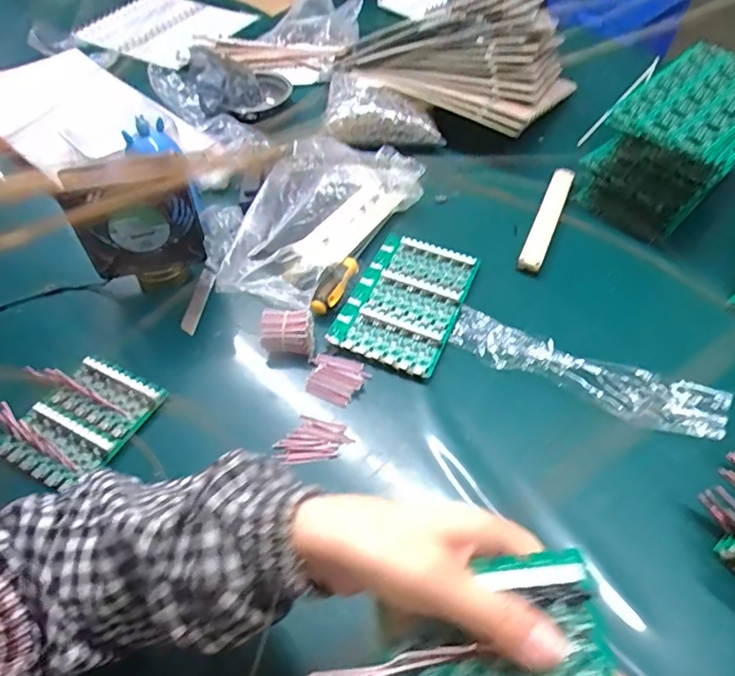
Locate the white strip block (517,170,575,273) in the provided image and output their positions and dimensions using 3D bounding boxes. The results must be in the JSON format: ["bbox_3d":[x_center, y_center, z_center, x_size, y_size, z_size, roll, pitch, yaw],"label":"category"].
[{"bbox_3d":[0.235,-0.158,0.673,0.028,0.022,0.198,20,53,16],"label":"white strip block"}]

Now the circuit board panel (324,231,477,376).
[{"bbox_3d":[0.046,-0.043,0.602,0.122,0.022,0.182,19,53,16],"label":"circuit board panel"}]

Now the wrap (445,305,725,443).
[{"bbox_3d":[0.220,0.032,0.536,0.271,0.016,0.060,21,54,17],"label":"wrap"}]

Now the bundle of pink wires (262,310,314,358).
[{"bbox_3d":[-0.086,-0.008,0.553,0.052,0.030,0.036,2,50,3],"label":"bundle of pink wires"}]

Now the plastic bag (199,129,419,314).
[{"bbox_3d":[-0.074,-0.162,0.651,0.187,0.066,0.294,29,56,23],"label":"plastic bag"}]

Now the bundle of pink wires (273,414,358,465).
[{"bbox_3d":[-0.053,0.096,0.501,0.071,0.006,0.048,-6,50,-4],"label":"bundle of pink wires"}]

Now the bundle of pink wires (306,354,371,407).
[{"bbox_3d":[-0.033,0.043,0.542,0.059,0.012,0.052,15,52,13],"label":"bundle of pink wires"}]

